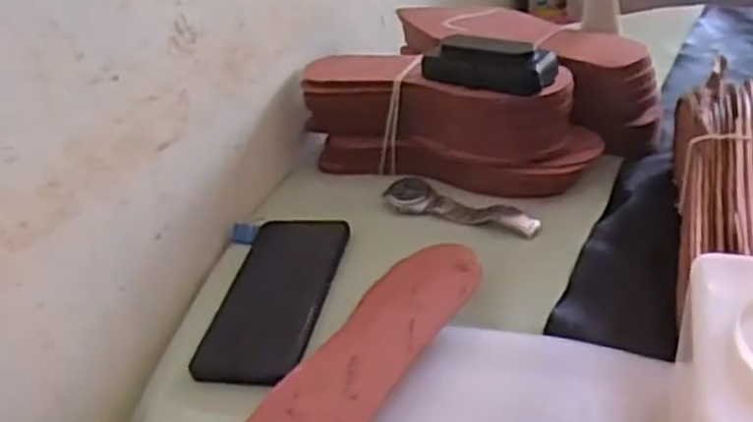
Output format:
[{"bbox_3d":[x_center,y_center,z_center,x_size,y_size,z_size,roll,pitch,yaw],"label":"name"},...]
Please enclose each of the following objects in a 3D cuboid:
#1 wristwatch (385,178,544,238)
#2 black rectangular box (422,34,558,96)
[{"bbox_3d":[0.067,-0.002,0.637,0.135,0.015,0.034,14,42,29],"label":"wristwatch"},{"bbox_3d":[0.092,-0.122,0.637,0.110,0.041,0.034,17,41,32],"label":"black rectangular box"}]

